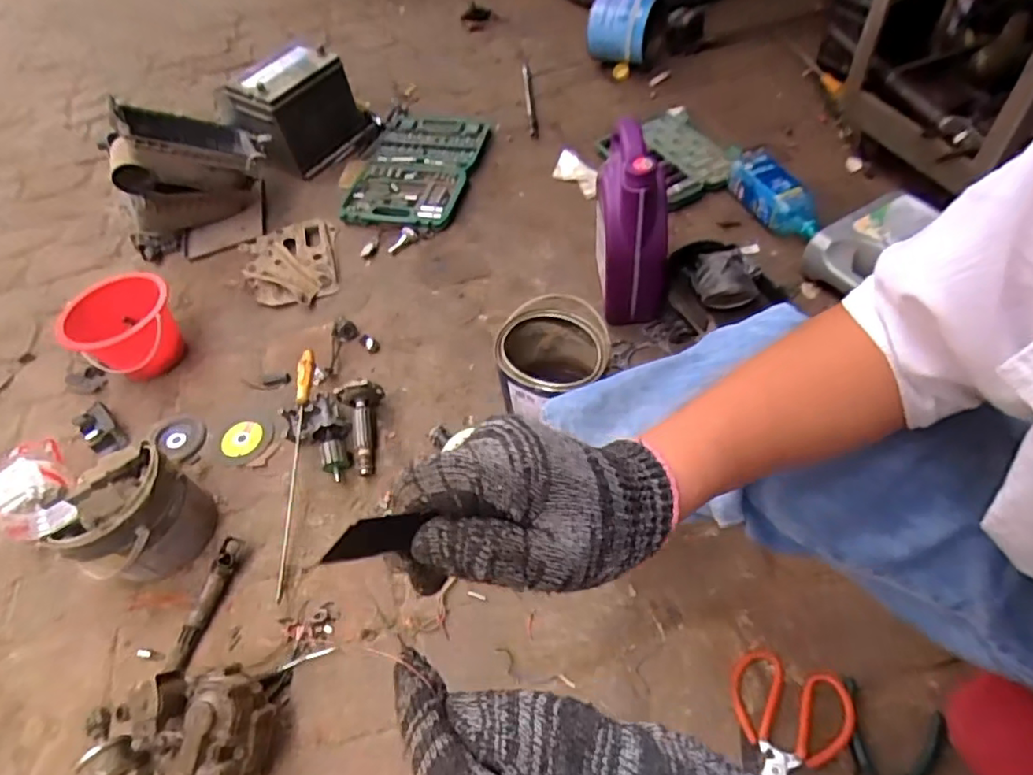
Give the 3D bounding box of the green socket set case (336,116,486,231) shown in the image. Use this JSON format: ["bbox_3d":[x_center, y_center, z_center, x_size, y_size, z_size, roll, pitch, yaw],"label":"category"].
[{"bbox_3d":[-0.209,-0.476,1.310,0.231,0.032,0.374,10,66,11],"label":"green socket set case"}]

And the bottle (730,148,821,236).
[{"bbox_3d":[0.479,-0.368,1.150,0.087,0.071,0.250,-17,53,-6],"label":"bottle"}]

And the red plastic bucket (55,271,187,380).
[{"bbox_3d":[-0.647,-0.090,1.026,0.175,0.138,0.134,-40,61,-21],"label":"red plastic bucket"}]

